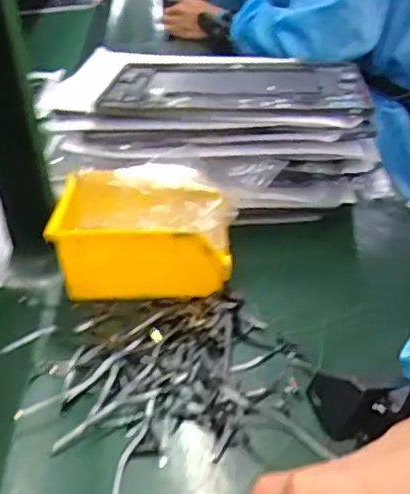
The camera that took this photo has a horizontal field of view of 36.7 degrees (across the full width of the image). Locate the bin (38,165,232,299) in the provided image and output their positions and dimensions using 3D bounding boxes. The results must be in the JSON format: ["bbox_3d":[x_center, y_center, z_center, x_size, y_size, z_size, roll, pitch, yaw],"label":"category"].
[{"bbox_3d":[-0.050,-0.013,0.517,0.137,0.082,0.089,-2,34,2],"label":"bin"}]

